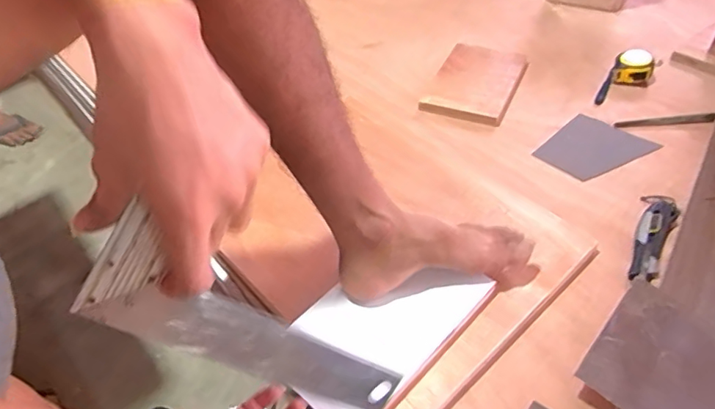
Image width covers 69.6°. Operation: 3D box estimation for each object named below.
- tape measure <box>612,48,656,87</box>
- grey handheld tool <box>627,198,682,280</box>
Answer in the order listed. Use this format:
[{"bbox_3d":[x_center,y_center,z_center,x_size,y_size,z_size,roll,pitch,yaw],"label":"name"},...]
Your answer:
[{"bbox_3d":[0.490,-0.240,0.907,0.067,0.048,0.050,20,50,24],"label":"tape measure"},{"bbox_3d":[0.389,0.035,0.669,0.044,0.022,0.156,20,48,23],"label":"grey handheld tool"}]

